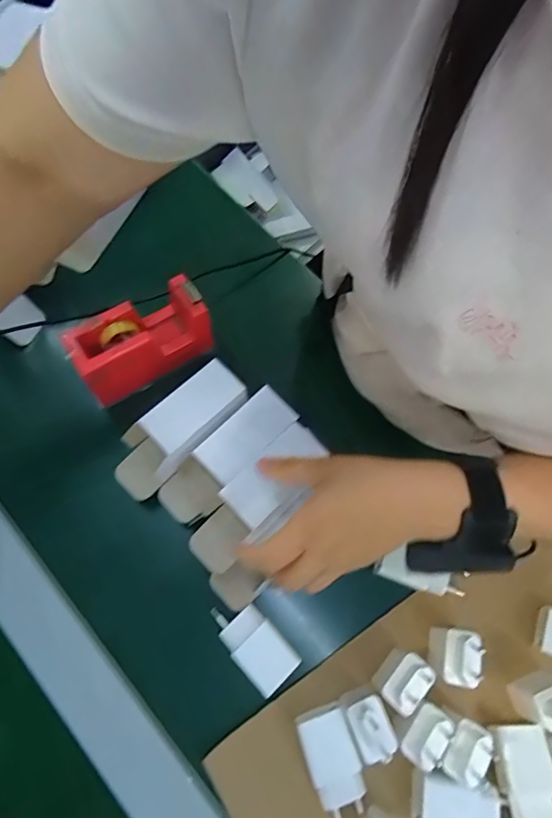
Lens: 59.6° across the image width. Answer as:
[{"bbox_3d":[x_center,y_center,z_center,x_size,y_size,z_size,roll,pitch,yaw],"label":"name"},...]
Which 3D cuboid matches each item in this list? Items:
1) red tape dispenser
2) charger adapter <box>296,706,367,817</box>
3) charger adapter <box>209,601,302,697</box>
[{"bbox_3d":[-0.128,-0.068,0.468,0.133,0.070,0.061,-33,74,-14],"label":"red tape dispenser"},{"bbox_3d":[0.046,0.277,0.376,0.037,0.029,0.074,-19,71,-9],"label":"charger adapter"},{"bbox_3d":[-0.020,0.198,0.414,0.041,0.033,0.079,-41,76,-16],"label":"charger adapter"}]

